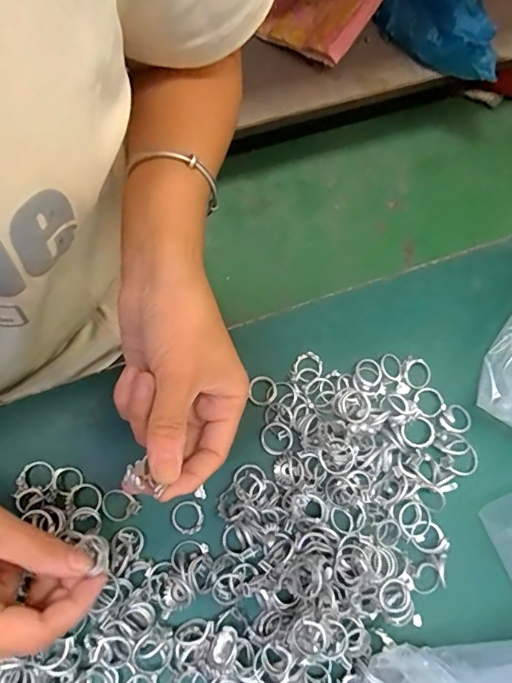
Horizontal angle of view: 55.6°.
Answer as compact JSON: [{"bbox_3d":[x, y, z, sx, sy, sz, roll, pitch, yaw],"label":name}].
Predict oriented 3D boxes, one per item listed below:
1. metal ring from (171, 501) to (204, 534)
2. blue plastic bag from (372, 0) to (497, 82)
[{"bbox_3d":[-0.044,0.114,0.316,0.021,0.004,0.020,0,75,-1],"label":"metal ring"},{"bbox_3d":[0.388,-0.645,0.988,0.123,0.110,0.271,-40,79,-10],"label":"blue plastic bag"}]

